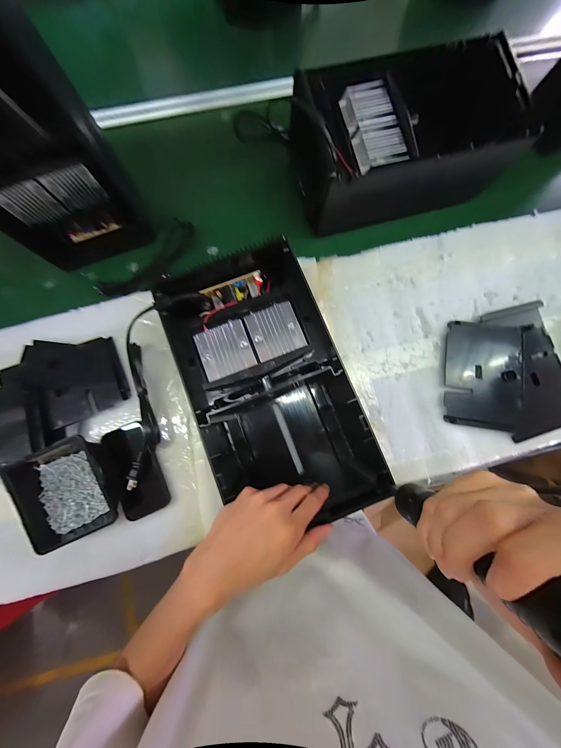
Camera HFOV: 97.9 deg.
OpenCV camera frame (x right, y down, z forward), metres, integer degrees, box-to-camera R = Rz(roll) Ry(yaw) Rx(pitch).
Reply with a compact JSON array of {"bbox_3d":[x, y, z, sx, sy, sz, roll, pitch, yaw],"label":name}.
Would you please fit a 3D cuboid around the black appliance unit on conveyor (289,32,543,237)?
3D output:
[{"bbox_3d":[0.208,-0.414,0.428,0.350,0.127,0.203,-16,83,-3],"label":"black appliance unit on conveyor"}]

